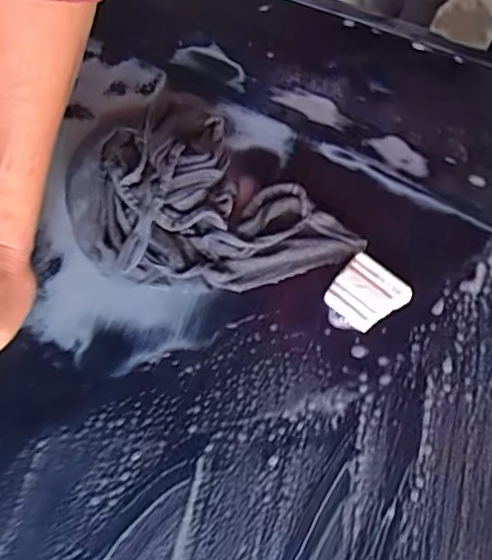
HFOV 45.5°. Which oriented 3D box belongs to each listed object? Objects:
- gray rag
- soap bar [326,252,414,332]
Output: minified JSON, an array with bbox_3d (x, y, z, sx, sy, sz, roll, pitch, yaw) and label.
[{"bbox_3d":[-0.039,-0.053,0.449,0.209,0.049,0.157,39,77,14],"label":"gray rag"},{"bbox_3d":[0.094,0.010,0.453,0.052,0.010,0.053,37,76,13],"label":"soap bar"}]

